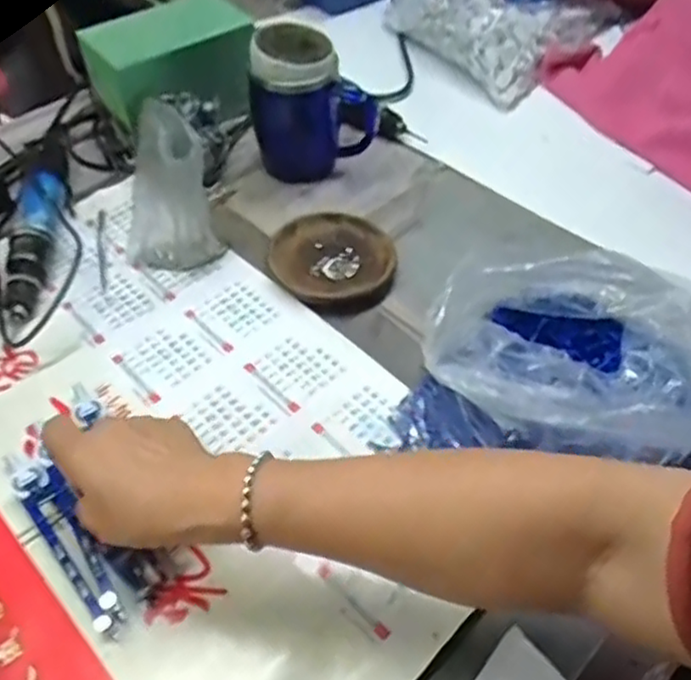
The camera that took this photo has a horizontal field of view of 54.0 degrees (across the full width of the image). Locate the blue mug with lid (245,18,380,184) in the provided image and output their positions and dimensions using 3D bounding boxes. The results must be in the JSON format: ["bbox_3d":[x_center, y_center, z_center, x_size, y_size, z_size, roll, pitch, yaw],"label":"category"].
[{"bbox_3d":[-0.033,-0.237,0.672,0.120,0.135,0.083,-6,50,-5],"label":"blue mug with lid"}]

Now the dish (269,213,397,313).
[{"bbox_3d":[-0.008,-0.071,0.605,0.112,0.017,0.105,0,50,0],"label":"dish"}]

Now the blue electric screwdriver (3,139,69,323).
[{"bbox_3d":[-0.282,-0.109,0.628,0.044,0.042,0.230,-7,50,-6],"label":"blue electric screwdriver"}]

